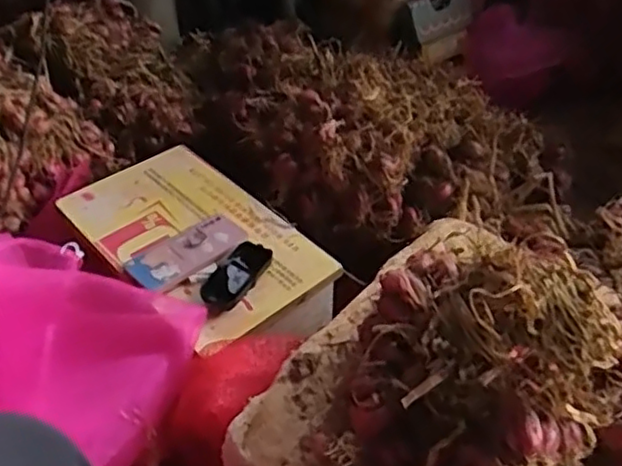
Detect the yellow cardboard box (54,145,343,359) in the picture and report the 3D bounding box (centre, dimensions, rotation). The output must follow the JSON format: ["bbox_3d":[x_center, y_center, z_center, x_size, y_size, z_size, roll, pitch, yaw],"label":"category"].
[{"bbox_3d":[-0.171,0.028,0.975,0.235,0.101,0.406,-30,50,-31],"label":"yellow cardboard box"}]

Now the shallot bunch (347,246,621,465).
[{"bbox_3d":[0.124,0.111,0.516,0.178,0.155,0.207,-32,51,-32],"label":"shallot bunch"}]

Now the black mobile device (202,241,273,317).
[{"bbox_3d":[-0.101,0.058,0.859,0.049,0.030,0.118,23,46,23],"label":"black mobile device"}]

